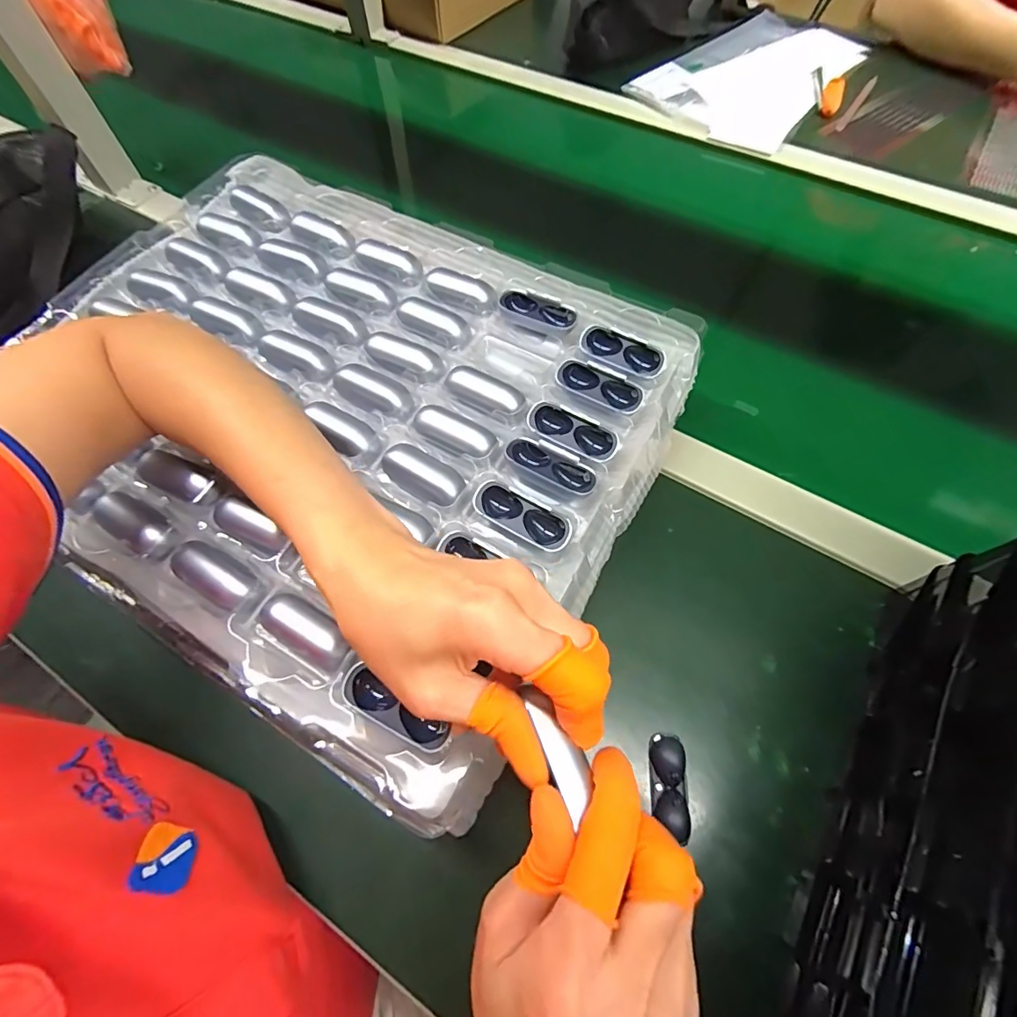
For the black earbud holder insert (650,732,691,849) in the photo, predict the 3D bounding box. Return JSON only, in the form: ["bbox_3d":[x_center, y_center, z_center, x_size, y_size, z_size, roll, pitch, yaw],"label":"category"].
[{"bbox_3d":[0.093,0.160,0.285,0.021,0.008,0.051,6,63,5],"label":"black earbud holder insert"}]

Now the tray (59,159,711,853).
[{"bbox_3d":[-0.128,-0.071,0.339,0.437,0.037,0.354,25,66,14],"label":"tray"}]

